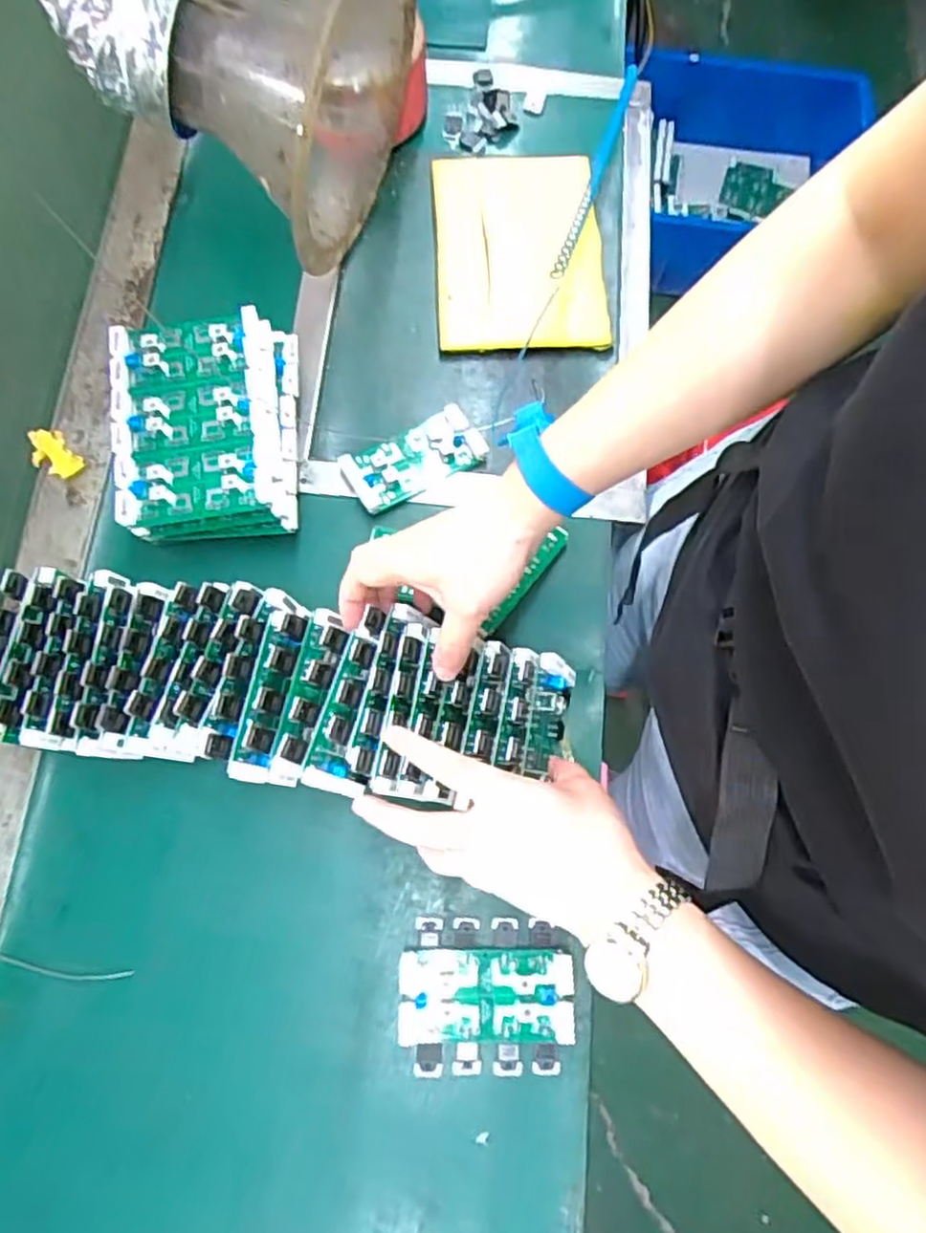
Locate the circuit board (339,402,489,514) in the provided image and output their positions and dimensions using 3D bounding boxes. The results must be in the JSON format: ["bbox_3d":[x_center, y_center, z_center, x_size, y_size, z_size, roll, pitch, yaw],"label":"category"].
[{"bbox_3d":[-0.038,-0.123,0.573,0.108,0.011,0.053,-28,77,-10],"label":"circuit board"}]

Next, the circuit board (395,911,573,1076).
[{"bbox_3d":[0.015,0.242,0.467,0.108,0.018,0.088,1,74,-2],"label":"circuit board"}]

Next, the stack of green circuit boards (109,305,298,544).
[{"bbox_3d":[-0.184,-0.139,0.537,0.129,0.046,0.165,-7,74,-4],"label":"stack of green circuit boards"}]

